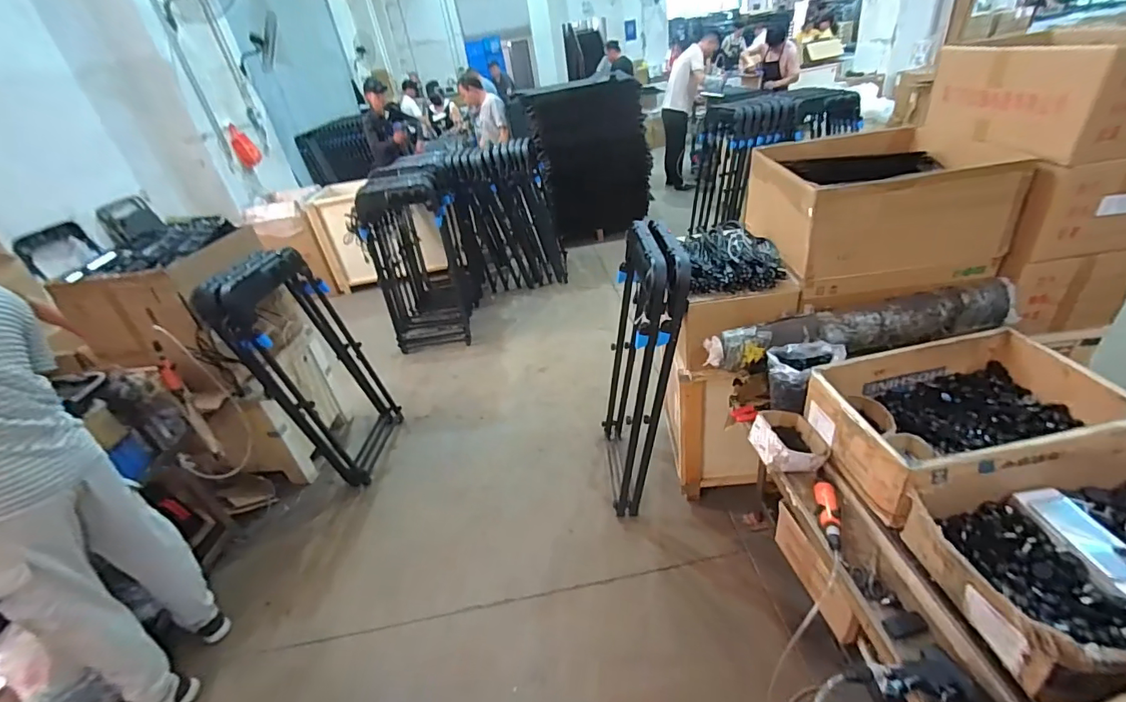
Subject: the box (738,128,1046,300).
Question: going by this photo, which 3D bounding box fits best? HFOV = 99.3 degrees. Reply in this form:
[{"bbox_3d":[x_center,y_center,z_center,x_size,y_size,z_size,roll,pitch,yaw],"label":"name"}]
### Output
[{"bbox_3d":[0.951,-0.471,1.535,0.606,0.307,0.607,-8,32,4],"label":"box"}]

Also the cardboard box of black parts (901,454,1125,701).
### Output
[{"bbox_3d":[0.960,0.347,0.817,0.605,0.120,0.340,-12,32,-2],"label":"cardboard box of black parts"}]

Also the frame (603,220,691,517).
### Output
[{"bbox_3d":[0.276,0.075,1.822,0.133,1.069,0.547,0,35,-4],"label":"frame"}]

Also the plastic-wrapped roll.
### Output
[{"bbox_3d":[0.871,-0.069,1.367,0.912,0.107,0.142,-10,32,0],"label":"plastic-wrapped roll"}]

